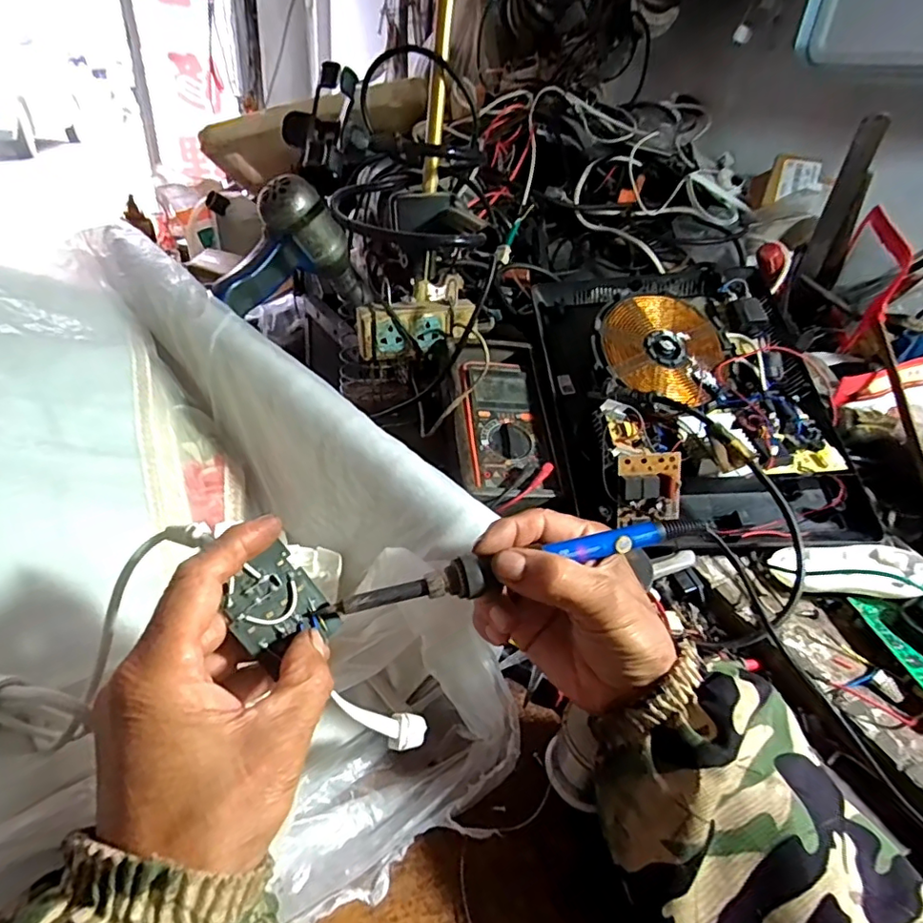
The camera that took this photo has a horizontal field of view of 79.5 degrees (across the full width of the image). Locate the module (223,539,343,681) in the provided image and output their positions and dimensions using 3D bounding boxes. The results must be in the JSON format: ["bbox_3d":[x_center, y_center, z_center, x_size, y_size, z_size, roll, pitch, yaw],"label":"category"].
[{"bbox_3d":[-0.087,0.072,0.266,0.040,0.051,0.004,-39,13,-29],"label":"module"}]

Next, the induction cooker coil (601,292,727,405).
[{"bbox_3d":[0.222,-0.126,0.609,0.141,0.008,0.143,3,67,-7],"label":"induction cooker coil"}]

